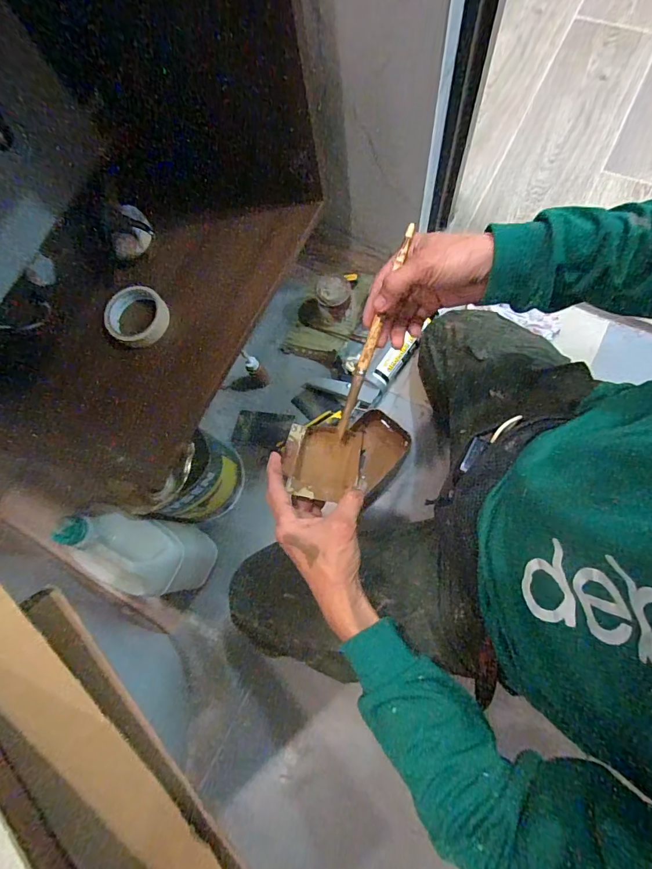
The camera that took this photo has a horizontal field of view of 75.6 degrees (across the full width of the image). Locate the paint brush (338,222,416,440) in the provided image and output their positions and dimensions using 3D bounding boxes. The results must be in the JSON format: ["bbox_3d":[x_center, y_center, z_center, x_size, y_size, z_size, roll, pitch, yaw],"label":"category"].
[{"bbox_3d":[0.046,-0.095,0.415,0.011,0.008,0.213,20,106,5],"label":"paint brush"}]

